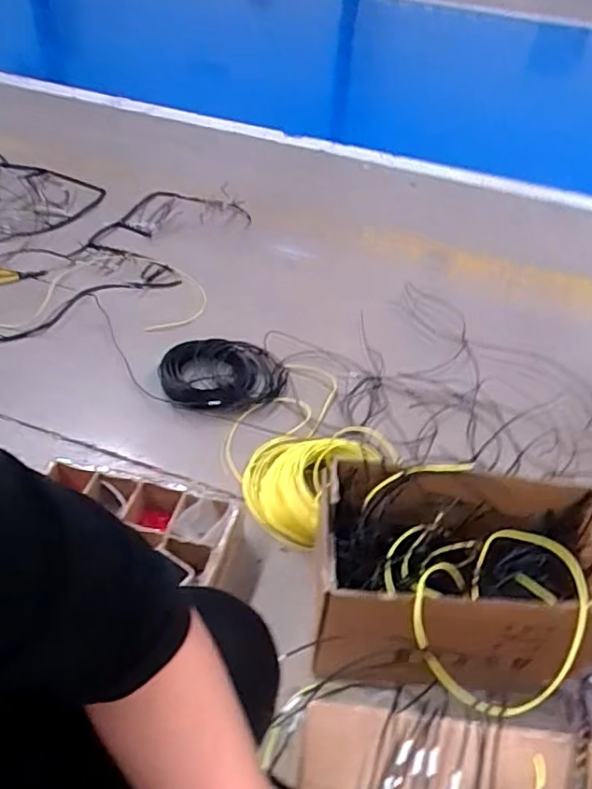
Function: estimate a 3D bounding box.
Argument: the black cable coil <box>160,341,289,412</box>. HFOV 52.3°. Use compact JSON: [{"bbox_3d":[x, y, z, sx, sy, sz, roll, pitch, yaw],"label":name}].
[{"bbox_3d":[-0.154,-0.034,1.288,0.268,0.056,0.193,5,43,-1],"label":"black cable coil"}]

